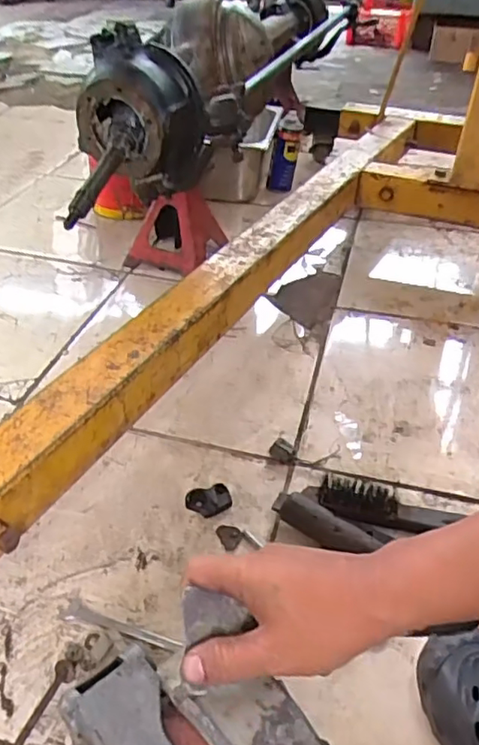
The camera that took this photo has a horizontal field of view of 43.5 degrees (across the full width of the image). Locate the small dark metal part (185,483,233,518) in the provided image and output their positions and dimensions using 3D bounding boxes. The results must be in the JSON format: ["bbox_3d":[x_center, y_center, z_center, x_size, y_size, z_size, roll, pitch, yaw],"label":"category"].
[{"bbox_3d":[-0.039,0.159,0.753,0.057,0.012,0.045,-5,41,-11],"label":"small dark metal part"}]

